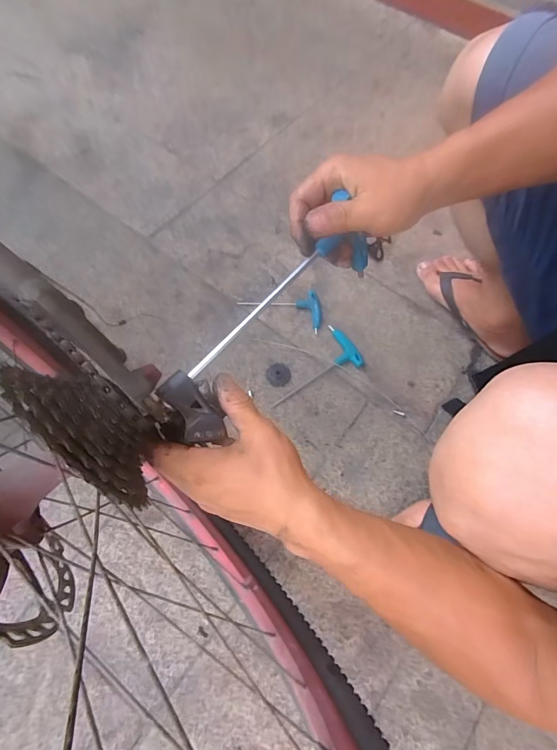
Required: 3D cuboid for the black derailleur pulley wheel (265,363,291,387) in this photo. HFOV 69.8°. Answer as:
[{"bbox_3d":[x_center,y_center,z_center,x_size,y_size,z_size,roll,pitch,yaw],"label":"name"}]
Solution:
[{"bbox_3d":[0.000,0.000,0.644,0.039,0.012,0.038,1,68,-2],"label":"black derailleur pulley wheel"}]

